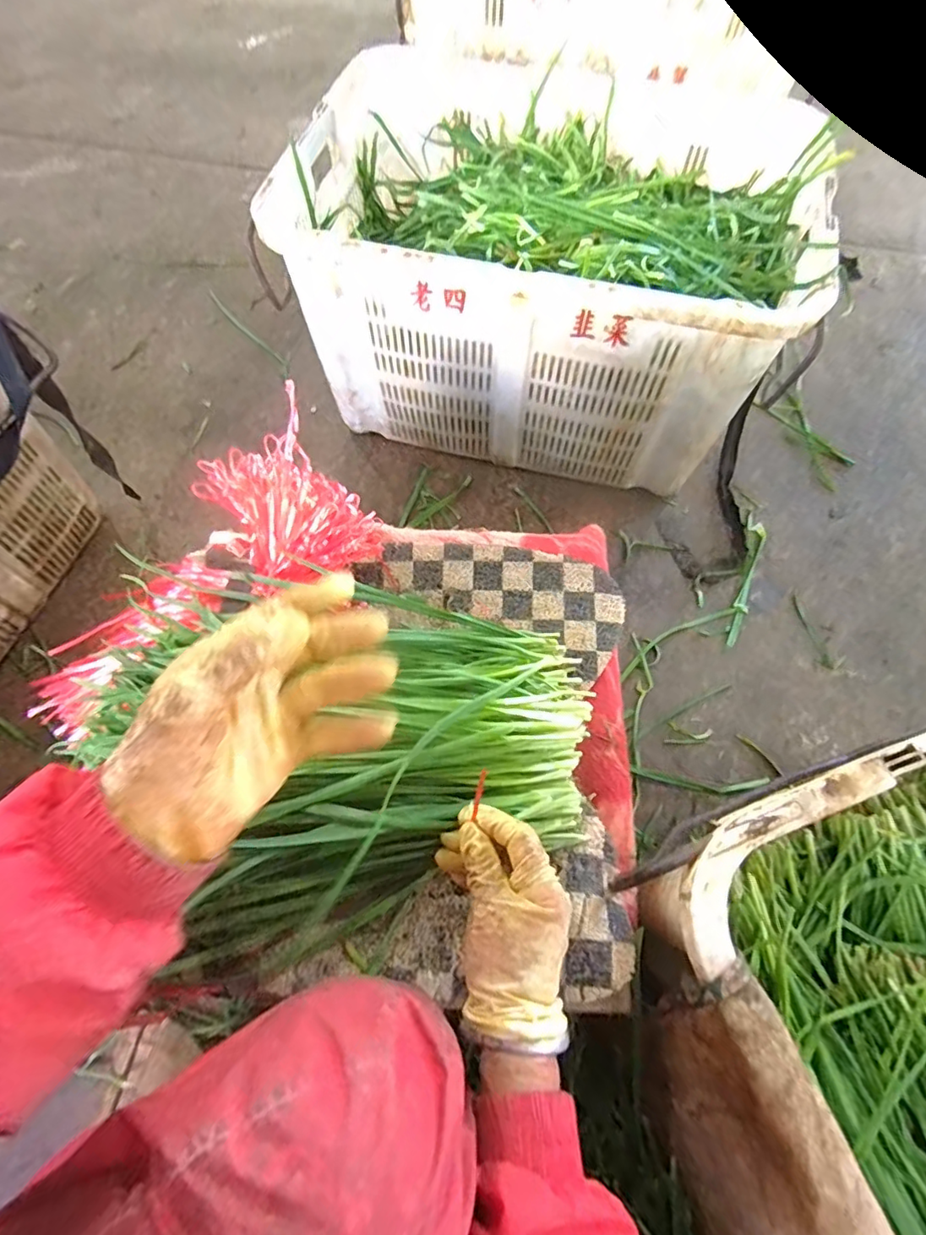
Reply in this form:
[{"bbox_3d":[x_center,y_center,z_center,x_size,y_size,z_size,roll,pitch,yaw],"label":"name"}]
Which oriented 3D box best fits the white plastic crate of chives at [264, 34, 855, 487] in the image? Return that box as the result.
[{"bbox_3d":[0.132,-0.543,0.875,0.659,0.362,0.554,13,65,6],"label":"white plastic crate of chives"}]

